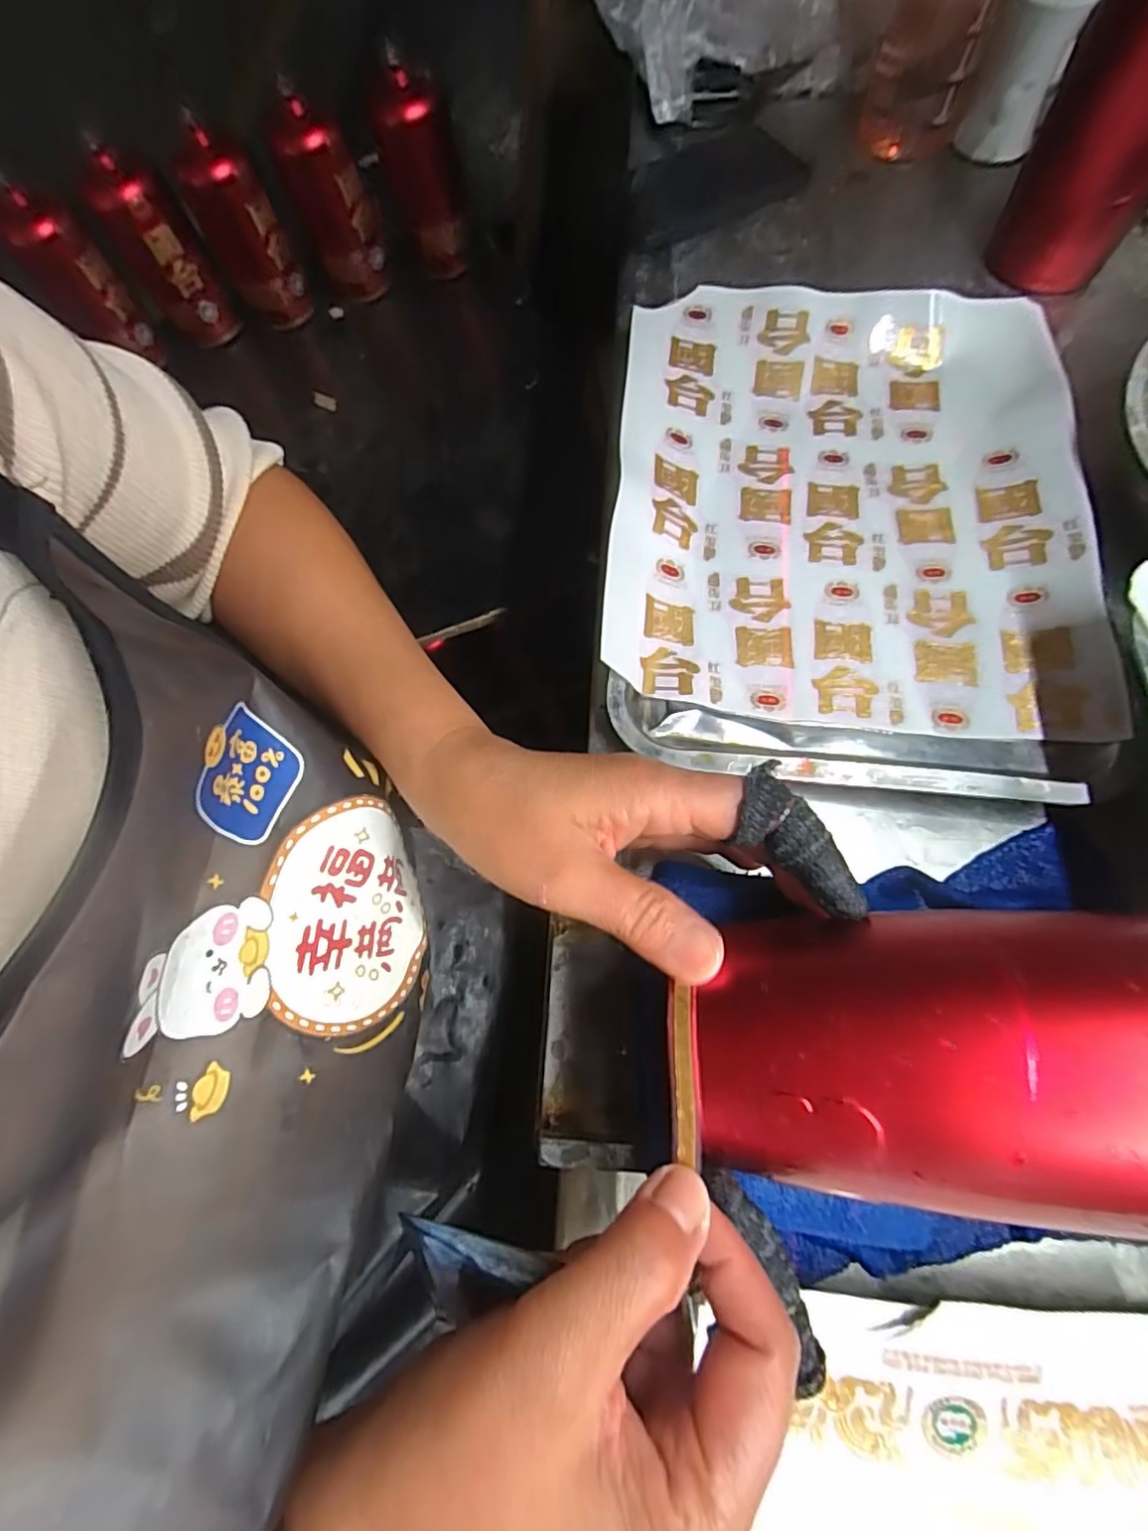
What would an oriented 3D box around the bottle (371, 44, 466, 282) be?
[{"bbox_3d":[-0.165,-0.639,0.669,0.074,0.187,0.060,-8,70,3],"label":"bottle"}]

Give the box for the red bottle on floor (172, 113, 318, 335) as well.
[{"bbox_3d":[-0.358,-0.577,0.671,0.067,0.177,0.058,19,73,12],"label":"red bottle on floor"}]

